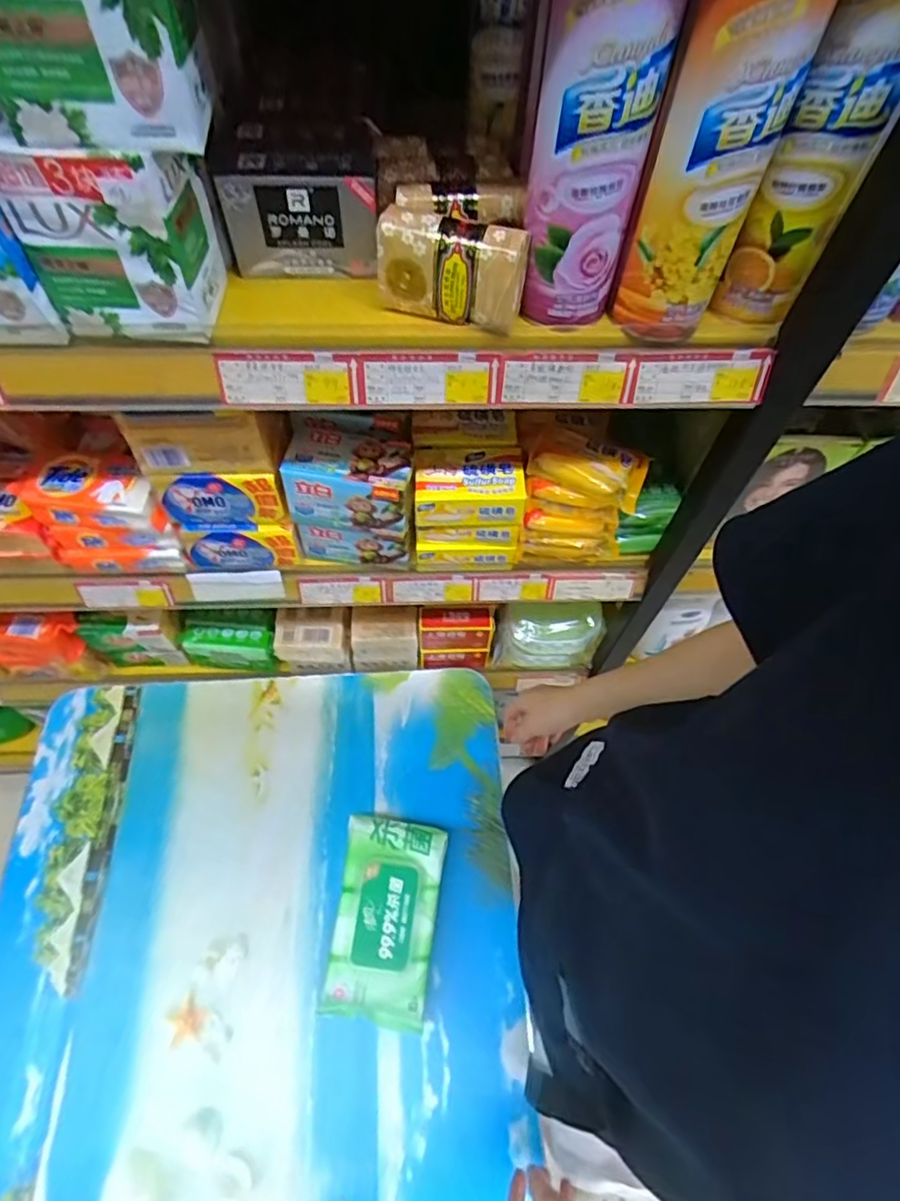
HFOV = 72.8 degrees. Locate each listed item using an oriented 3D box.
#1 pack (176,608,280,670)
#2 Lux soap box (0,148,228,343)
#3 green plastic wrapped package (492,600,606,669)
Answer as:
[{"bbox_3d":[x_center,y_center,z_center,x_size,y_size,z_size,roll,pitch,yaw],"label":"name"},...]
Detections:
[{"bbox_3d":[-0.297,0.053,0.839,0.121,0.066,0.060,1,60,-1],"label":"pack"},{"bbox_3d":[-0.193,-0.221,0.359,0.087,0.100,0.066,2,60,-1],"label":"Lux soap box"},{"bbox_3d":[0.136,0.050,0.841,0.145,0.124,0.038,1,60,-2],"label":"green plastic wrapped package"}]

